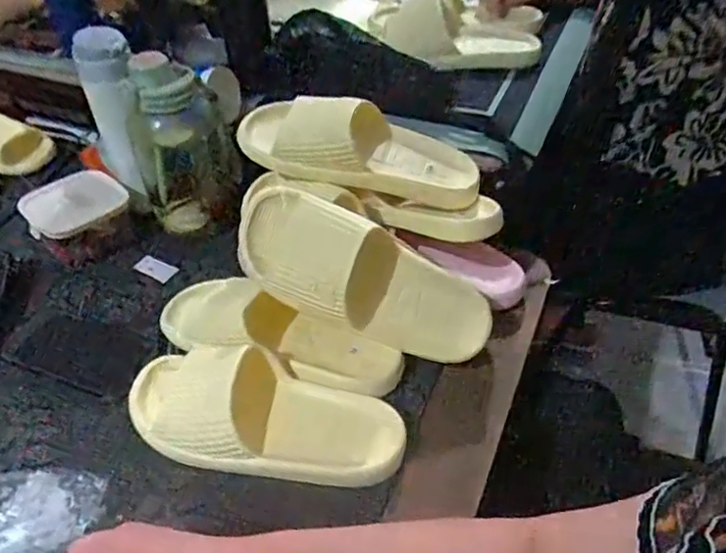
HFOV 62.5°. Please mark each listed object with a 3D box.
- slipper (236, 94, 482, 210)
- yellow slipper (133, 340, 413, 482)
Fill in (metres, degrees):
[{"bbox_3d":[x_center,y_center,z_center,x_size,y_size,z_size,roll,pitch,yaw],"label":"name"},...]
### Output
[{"bbox_3d":[0.003,-0.142,0.638,0.253,0.062,0.097,14,38,-4],"label":"slipper"},{"bbox_3d":[-0.093,0.115,0.526,0.253,0.062,0.097,10,45,13],"label":"yellow slipper"}]

